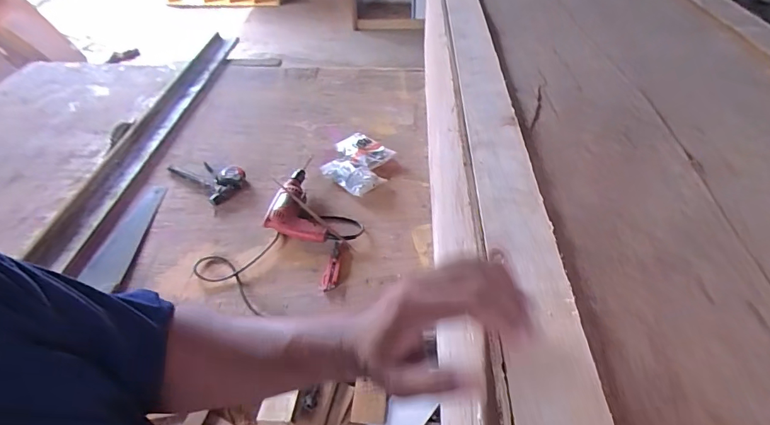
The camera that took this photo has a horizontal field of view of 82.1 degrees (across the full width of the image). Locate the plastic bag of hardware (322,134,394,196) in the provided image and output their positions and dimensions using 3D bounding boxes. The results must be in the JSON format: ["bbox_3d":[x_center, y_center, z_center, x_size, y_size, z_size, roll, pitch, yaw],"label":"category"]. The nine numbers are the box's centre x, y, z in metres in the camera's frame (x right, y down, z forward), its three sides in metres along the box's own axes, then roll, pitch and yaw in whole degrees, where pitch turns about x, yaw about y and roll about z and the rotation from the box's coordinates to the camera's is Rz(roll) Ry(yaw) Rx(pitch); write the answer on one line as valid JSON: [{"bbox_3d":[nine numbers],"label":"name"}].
[{"bbox_3d":[-0.079,-0.151,1.320,0.195,0.030,0.270,8,43,12],"label":"plastic bag of hardware"}]

